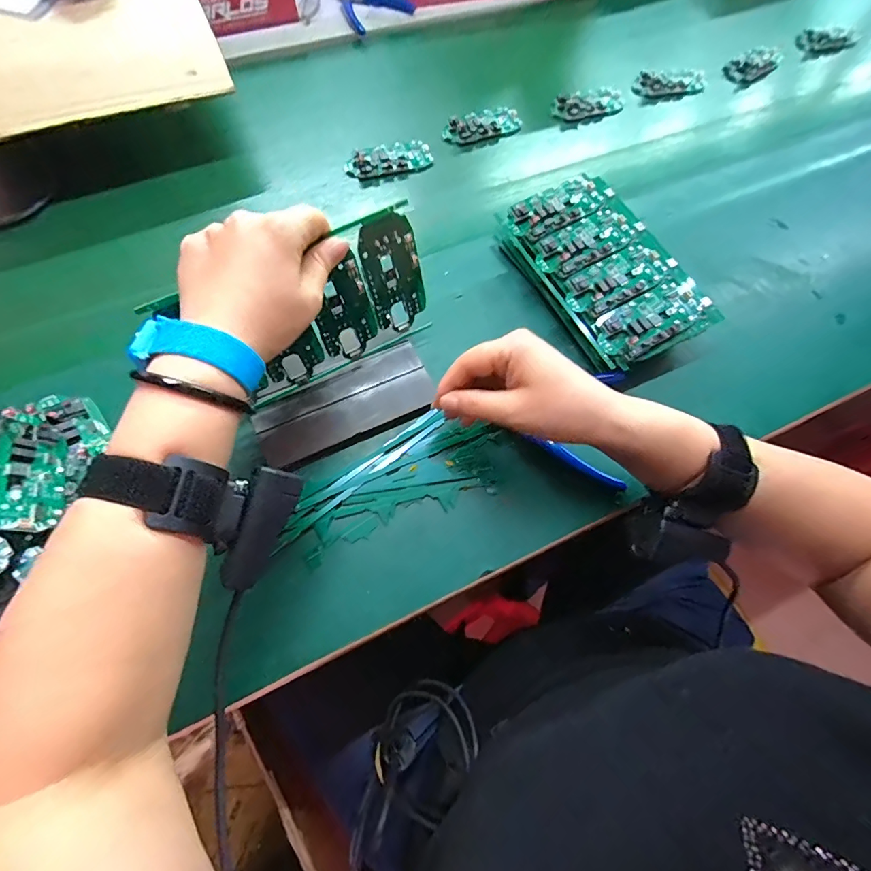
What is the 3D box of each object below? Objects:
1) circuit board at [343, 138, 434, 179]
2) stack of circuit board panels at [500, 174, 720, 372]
[{"bbox_3d":[-0.053,-0.315,0.507,0.099,0.016,0.042,-21,71,-10],"label":"circuit board"},{"bbox_3d":[0.157,-0.155,0.427,0.123,0.051,0.194,-26,72,-12],"label":"stack of circuit board panels"}]

